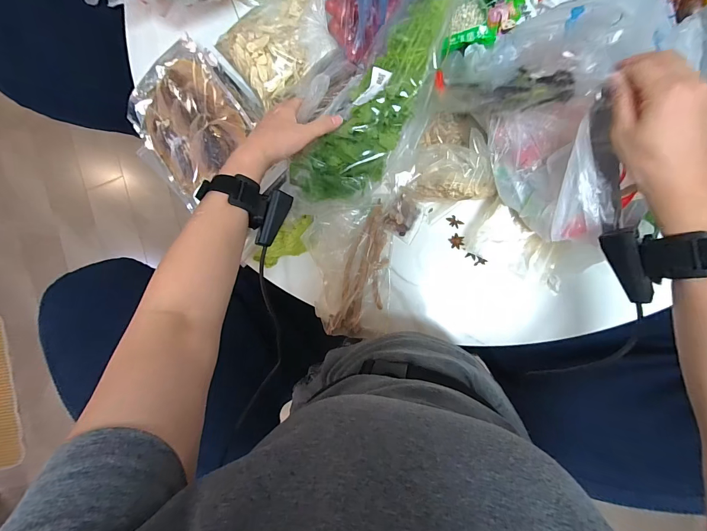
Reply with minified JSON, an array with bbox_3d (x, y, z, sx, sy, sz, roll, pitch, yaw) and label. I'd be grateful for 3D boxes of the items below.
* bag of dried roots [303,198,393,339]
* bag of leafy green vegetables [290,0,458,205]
[{"bbox_3d":[0.002,0.010,0.544,0.134,0.031,0.213,-10,95,-9],"label":"bag of dried roots"},{"bbox_3d":[0.052,-0.235,0.448,0.113,0.084,0.360,30,93,7],"label":"bag of leafy green vegetables"}]

